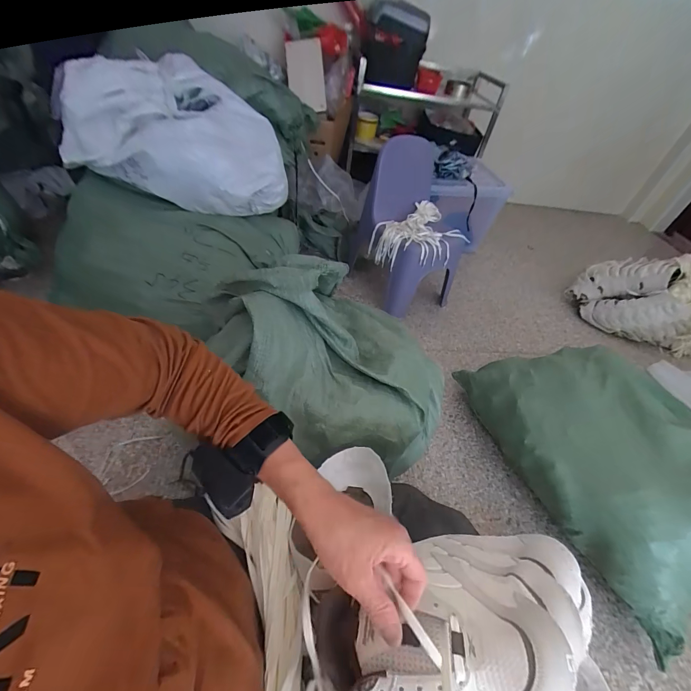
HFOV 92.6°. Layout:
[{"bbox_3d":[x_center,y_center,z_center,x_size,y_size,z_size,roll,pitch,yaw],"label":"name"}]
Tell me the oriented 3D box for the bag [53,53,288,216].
[{"bbox_3d":[-0.504,-0.673,1.057,0.628,0.240,0.455,8,81,-22],"label":"bag"}]

